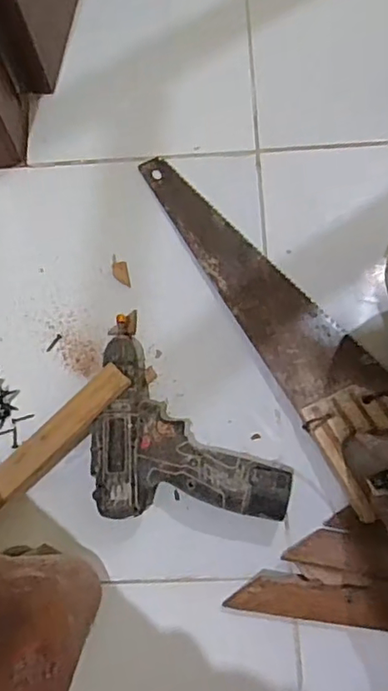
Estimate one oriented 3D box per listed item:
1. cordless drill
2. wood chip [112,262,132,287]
[{"bbox_3d":[-0.004,0.071,0.599,0.189,0.053,0.203,0,70,2],"label":"cordless drill"},{"bbox_3d":[-0.086,-0.085,0.690,0.018,0.004,0.034,-10,70,-1],"label":"wood chip"}]

